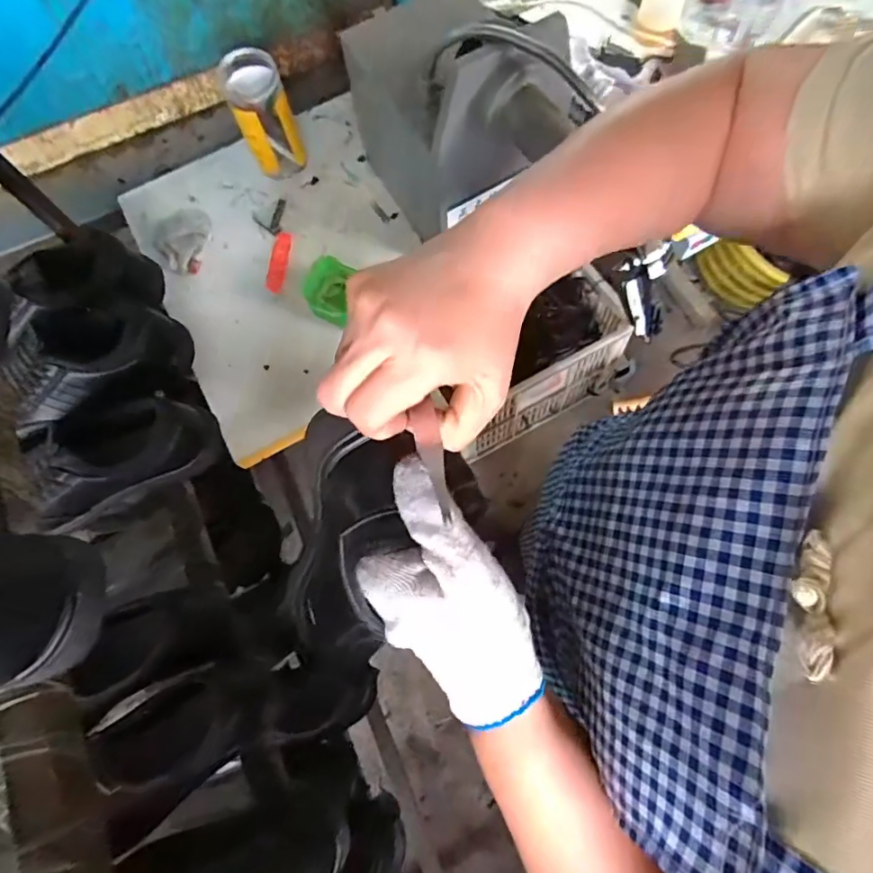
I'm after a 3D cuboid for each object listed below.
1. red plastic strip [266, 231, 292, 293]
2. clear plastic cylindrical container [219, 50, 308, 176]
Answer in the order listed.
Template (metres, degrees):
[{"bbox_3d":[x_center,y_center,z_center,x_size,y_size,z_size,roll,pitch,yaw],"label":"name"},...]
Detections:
[{"bbox_3d":[-0.256,-0.281,0.830,0.030,0.014,0.119,3,72,4],"label":"red plastic strip"},{"bbox_3d":[-0.266,-0.491,0.811,0.086,0.176,0.065,-7,71,0],"label":"clear plastic cylindrical container"}]

